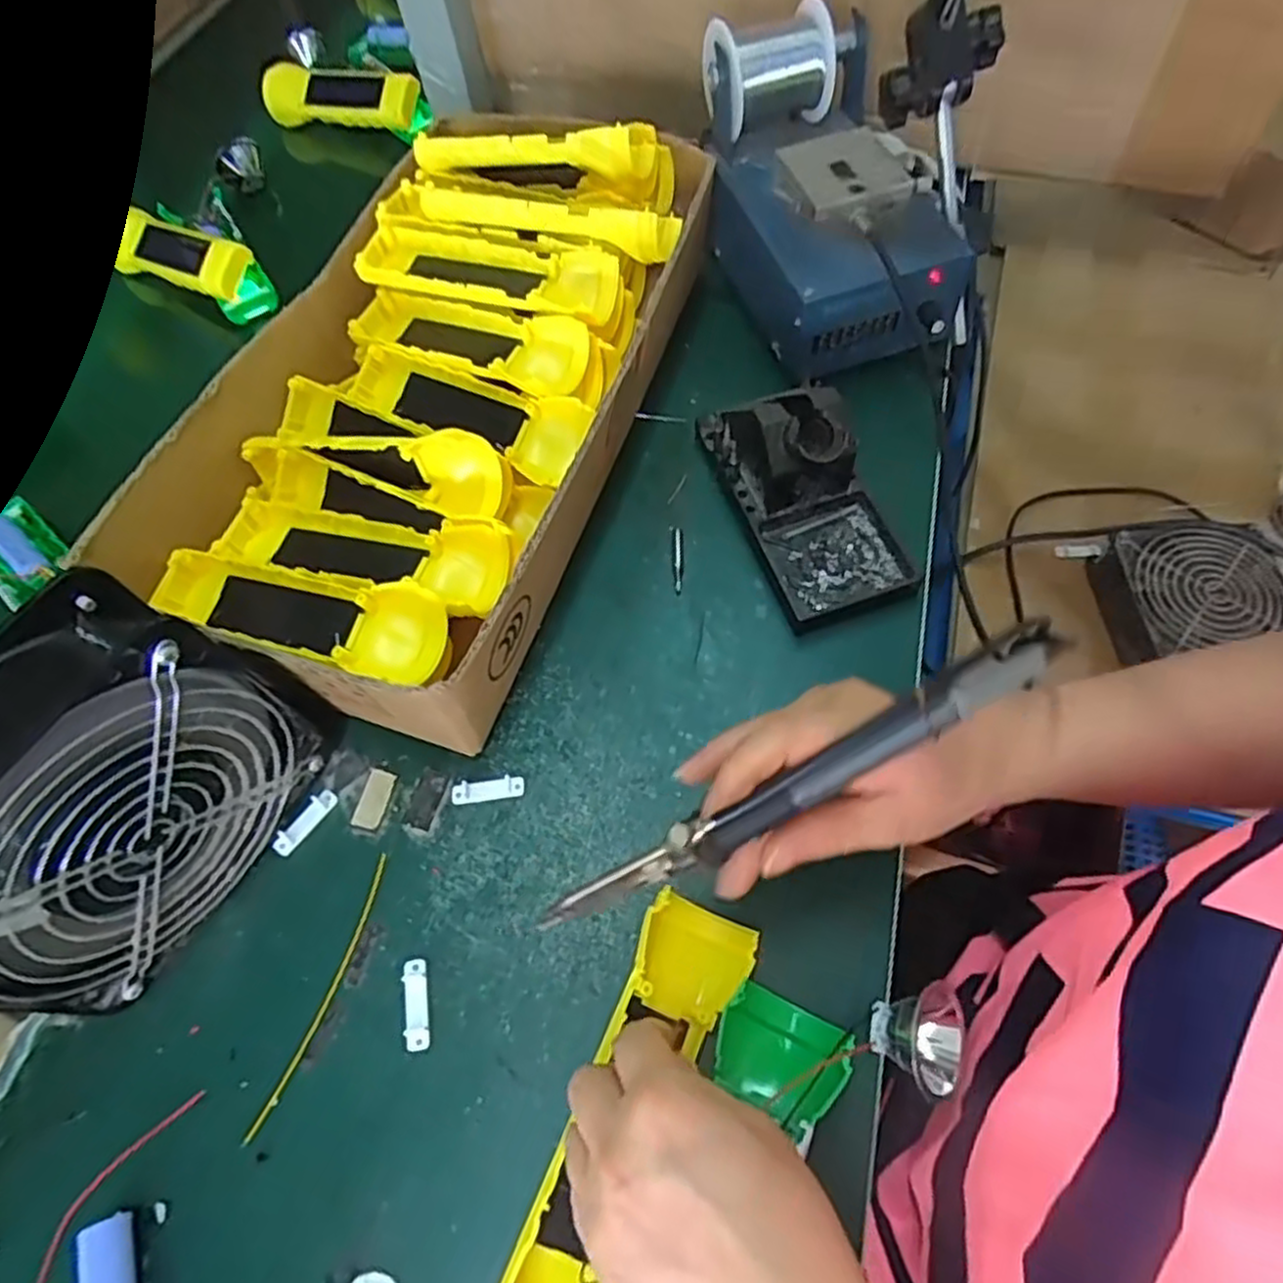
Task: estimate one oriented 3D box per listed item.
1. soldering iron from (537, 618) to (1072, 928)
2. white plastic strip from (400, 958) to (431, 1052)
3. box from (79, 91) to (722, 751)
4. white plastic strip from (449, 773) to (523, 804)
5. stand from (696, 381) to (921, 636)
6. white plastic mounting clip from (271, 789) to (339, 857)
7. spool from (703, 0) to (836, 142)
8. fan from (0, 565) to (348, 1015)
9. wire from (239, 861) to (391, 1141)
[{"bbox_3d":[0.051,0.052,0.266,0.207,0.022,0.015,-33,63,12],"label":"soldering iron"},{"bbox_3d":[-0.102,0.164,0.341,0.011,0.005,0.038,-13,62,-3],"label":"white plastic strip"},{"bbox_3d":[-0.112,-0.162,0.459,0.225,0.091,0.422,15,64,12],"label":"box"},{"bbox_3d":[-0.078,0.075,0.382,0.037,0.004,0.012,-8,62,0],"label":"white plastic strip"},{"bbox_3d":[0.090,-0.092,0.417,0.073,0.072,0.151,-21,63,-7],"label":"stand"},{"bbox_3d":[-0.171,0.092,0.382,0.012,0.004,0.038,32,69,19],"label":"white plastic mounting clip"},{"bbox_3d":[0.083,-0.362,0.483,0.067,0.065,0.067,-24,63,-8],"label":"spool"},{"bbox_3d":[-0.225,0.066,0.321,0.062,0.150,0.157,27,67,17],"label":"fan"},{"bbox_3d":[-0.145,0.160,0.346,0.009,0.004,0.124,15,64,11],"label":"wire"}]

